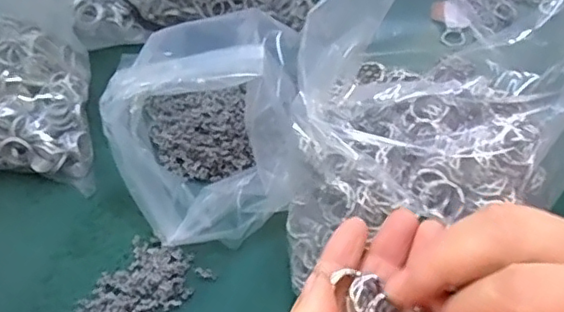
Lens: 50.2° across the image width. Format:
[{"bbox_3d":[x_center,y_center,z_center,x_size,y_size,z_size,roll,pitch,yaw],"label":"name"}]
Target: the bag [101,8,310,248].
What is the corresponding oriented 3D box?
[{"bbox_3d":[-0.058,-0.016,0.398,0.101,0.119,0.117,-19,54,-17],"label":"bag"}]

